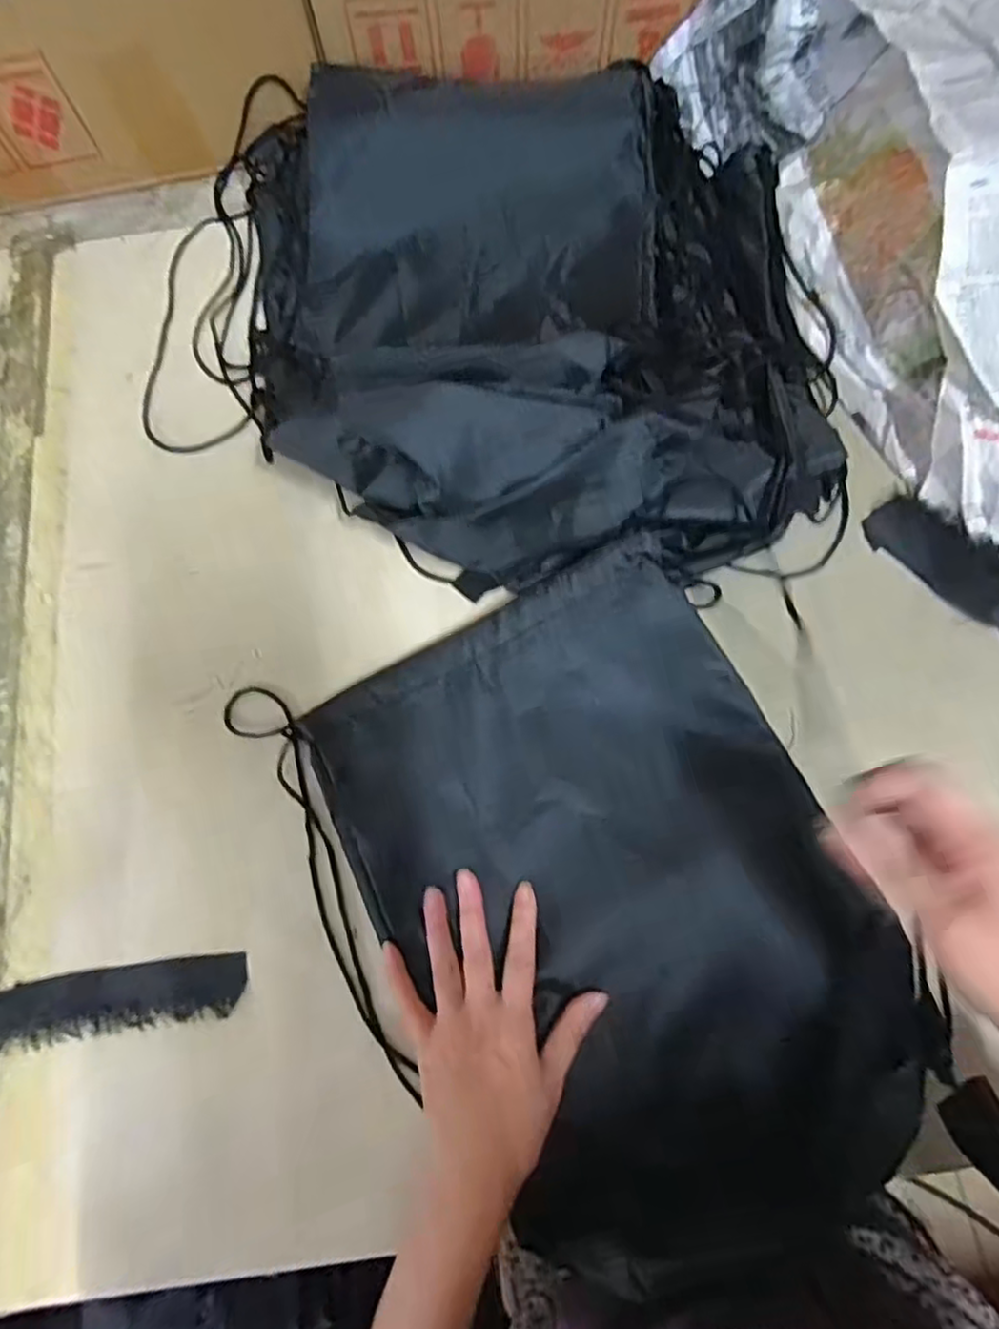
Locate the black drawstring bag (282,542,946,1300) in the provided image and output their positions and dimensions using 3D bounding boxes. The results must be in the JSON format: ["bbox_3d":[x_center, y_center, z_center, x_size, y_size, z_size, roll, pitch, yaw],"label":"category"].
[{"bbox_3d":[0.079,0.151,0.426,0.277,0.065,0.409,-26,75,-5],"label":"black drawstring bag"}]

